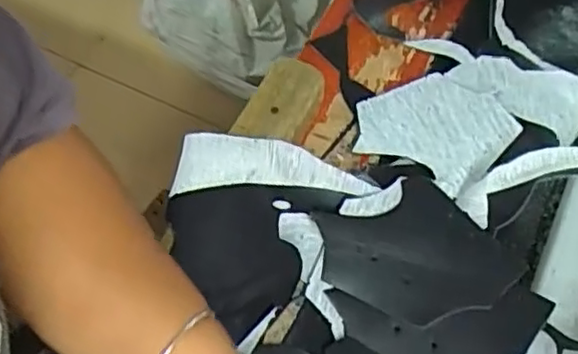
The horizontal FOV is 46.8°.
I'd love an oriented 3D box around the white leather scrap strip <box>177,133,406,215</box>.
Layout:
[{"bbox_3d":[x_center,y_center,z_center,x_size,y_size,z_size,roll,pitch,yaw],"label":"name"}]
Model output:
[{"bbox_3d":[0.002,0.003,0.468,0.159,0.021,0.045,12,57,-15],"label":"white leather scrap strip"}]

